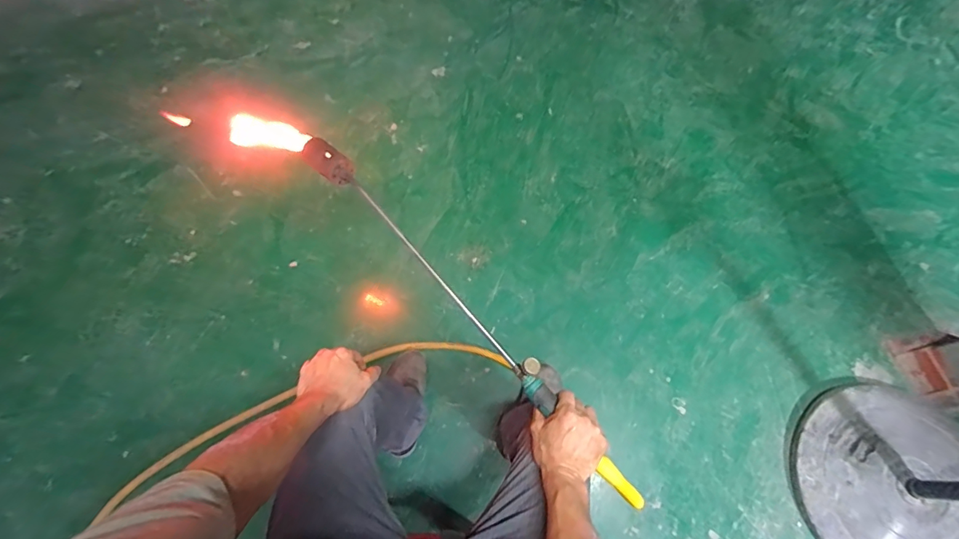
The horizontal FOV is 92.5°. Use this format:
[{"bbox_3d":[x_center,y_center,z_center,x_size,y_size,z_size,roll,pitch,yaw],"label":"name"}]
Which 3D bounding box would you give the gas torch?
[{"bbox_3d":[-0.035,0.051,0.717,0.048,0.113,0.780,-40,75,-15],"label":"gas torch"}]

